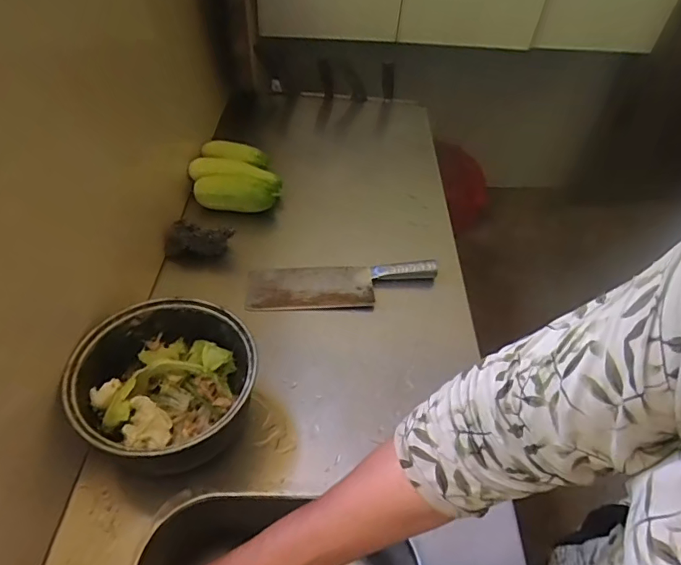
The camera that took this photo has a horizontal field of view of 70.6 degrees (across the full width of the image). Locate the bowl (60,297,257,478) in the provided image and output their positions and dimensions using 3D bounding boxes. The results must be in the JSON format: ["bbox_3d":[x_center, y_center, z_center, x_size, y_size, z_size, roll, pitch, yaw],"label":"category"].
[{"bbox_3d":[-0.207,0.132,0.591,0.200,0.107,0.198,3,47,-3],"label":"bowl"}]

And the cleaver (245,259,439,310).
[{"bbox_3d":[0.006,0.000,0.788,0.310,0.028,0.083,-1,47,-7],"label":"cleaver"}]

